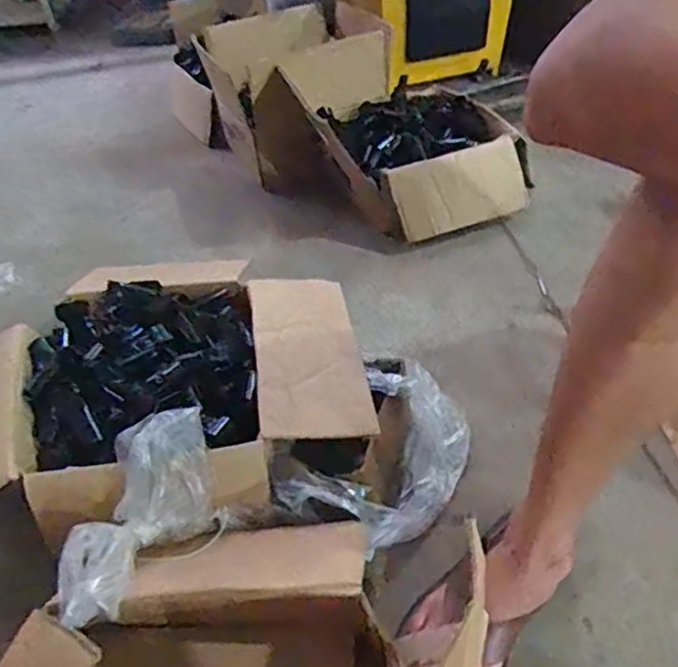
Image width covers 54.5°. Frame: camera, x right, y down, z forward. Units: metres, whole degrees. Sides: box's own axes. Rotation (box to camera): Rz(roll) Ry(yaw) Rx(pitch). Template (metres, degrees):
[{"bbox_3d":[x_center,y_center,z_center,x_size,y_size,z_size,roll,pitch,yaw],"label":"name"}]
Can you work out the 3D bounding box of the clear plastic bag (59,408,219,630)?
[{"bbox_3d":[-0.207,0.190,0.681,0.100,0.109,0.230,15,45,24],"label":"clear plastic bag"}]

